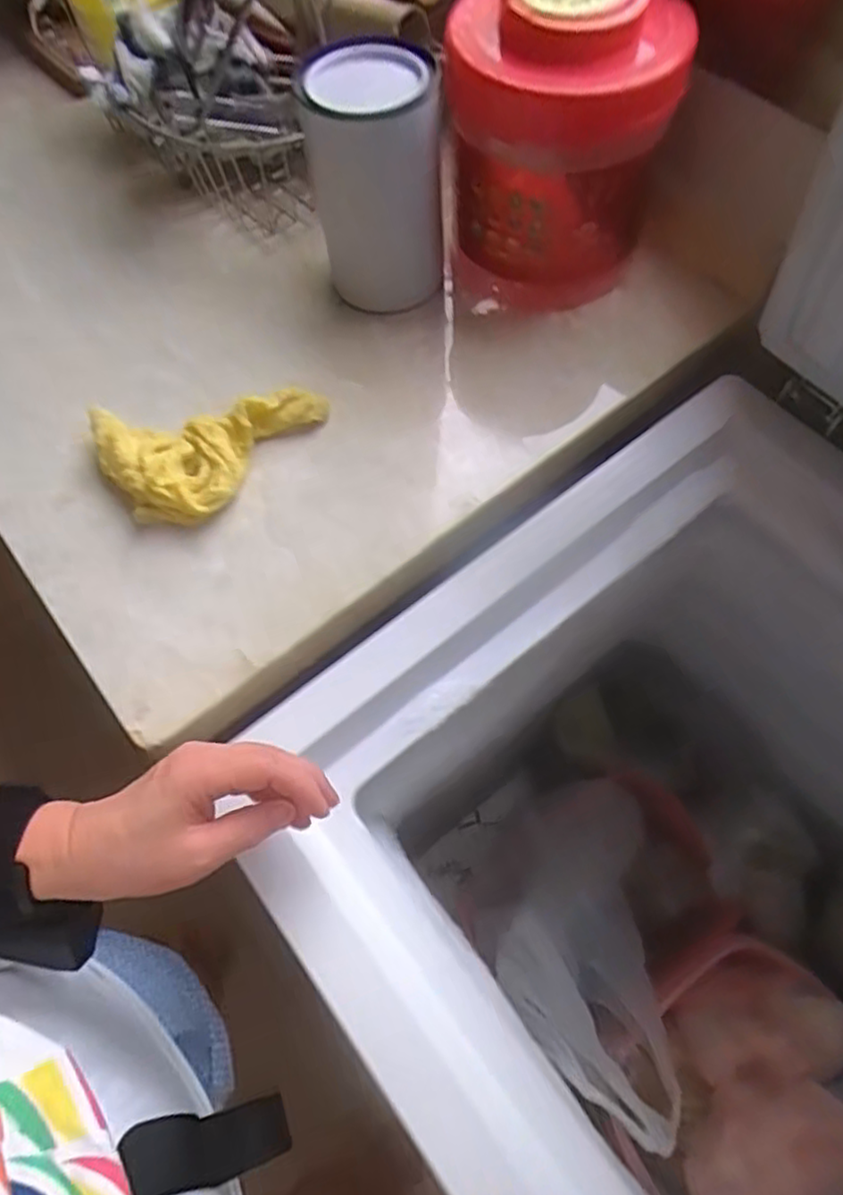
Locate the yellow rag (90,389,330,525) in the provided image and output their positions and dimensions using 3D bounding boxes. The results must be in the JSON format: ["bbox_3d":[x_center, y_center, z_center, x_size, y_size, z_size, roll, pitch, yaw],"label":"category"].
[{"bbox_3d":[-0.155,-0.102,0.495,0.174,0.036,0.094,-7,64,-1],"label":"yellow rag"}]

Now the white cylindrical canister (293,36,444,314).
[{"bbox_3d":[-0.035,-0.335,0.545,0.098,0.162,0.102,-1,64,2],"label":"white cylindrical canister"}]

